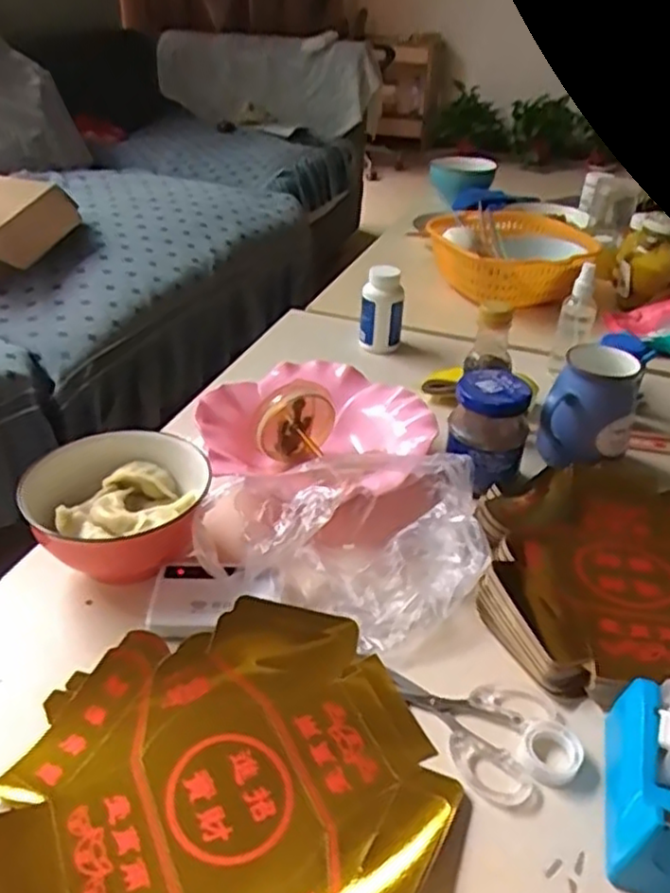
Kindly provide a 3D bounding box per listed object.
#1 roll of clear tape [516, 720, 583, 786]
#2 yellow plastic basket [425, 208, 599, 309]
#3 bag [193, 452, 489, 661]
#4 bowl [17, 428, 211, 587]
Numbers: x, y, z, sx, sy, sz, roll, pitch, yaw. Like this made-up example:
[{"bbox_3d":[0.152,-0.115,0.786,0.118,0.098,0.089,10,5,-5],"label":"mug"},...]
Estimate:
[{"bbox_3d":[0.133,0.190,0.435,0.041,0.010,0.034,-19,39,-29],"label":"roll of clear tape"},{"bbox_3d":[0.267,-0.289,1.068,0.248,0.082,0.241,5,34,4],"label":"yellow plastic basket"},{"bbox_3d":[0.019,0.063,0.560,0.193,0.074,0.176,16,36,21],"label":"bag"},{"bbox_3d":[-0.166,0.051,0.550,0.134,0.063,0.131,1,34,-1],"label":"bowl"}]

